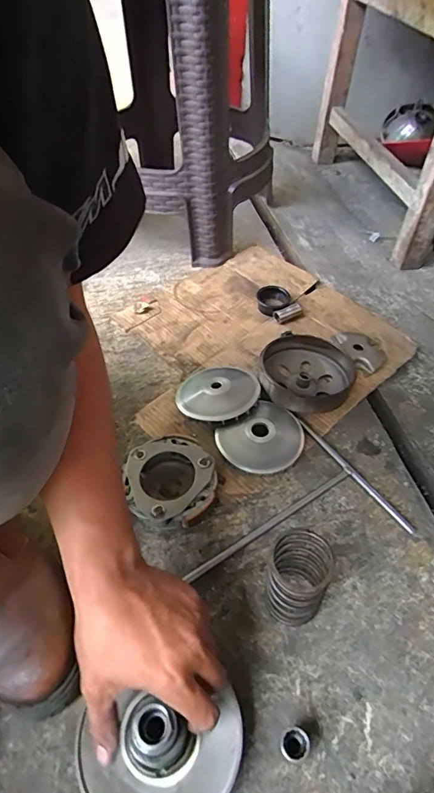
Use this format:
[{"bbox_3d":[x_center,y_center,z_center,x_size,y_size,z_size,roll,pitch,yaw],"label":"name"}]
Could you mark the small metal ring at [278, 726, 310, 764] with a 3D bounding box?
[{"bbox_3d":[0.064,0.294,0.380,0.021,0.036,0.025,-23,54,-21],"label":"small metal ring"}]

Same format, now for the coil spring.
[{"bbox_3d":[0.074,0.175,0.431,0.050,0.102,0.057,19,51,12],"label":"coil spring"}]

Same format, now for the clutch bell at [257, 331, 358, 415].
[{"bbox_3d":[0.122,-0.031,0.633,0.129,0.050,0.139,2,49,-2],"label":"clutch bell"}]

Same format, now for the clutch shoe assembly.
[{"bbox_3d":[-0.054,0.102,0.536,0.103,0.034,0.111,2,49,-2],"label":"clutch shoe assembly"}]

